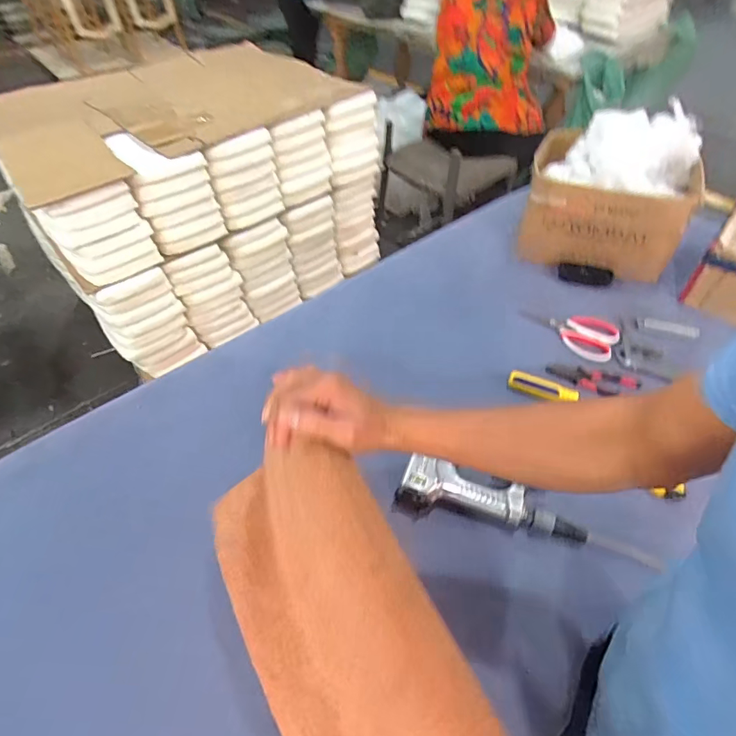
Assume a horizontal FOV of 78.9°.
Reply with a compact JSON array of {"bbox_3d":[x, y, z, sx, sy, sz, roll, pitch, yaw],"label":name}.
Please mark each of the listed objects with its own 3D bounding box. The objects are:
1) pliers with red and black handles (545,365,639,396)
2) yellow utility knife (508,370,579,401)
[{"bbox_3d":[0.392,0.021,0.783,0.150,0.013,0.057,13,50,12],"label":"pliers with red and black handles"},{"bbox_3d":[0.295,0.033,0.755,0.111,0.023,0.023,18,51,16],"label":"yellow utility knife"}]

